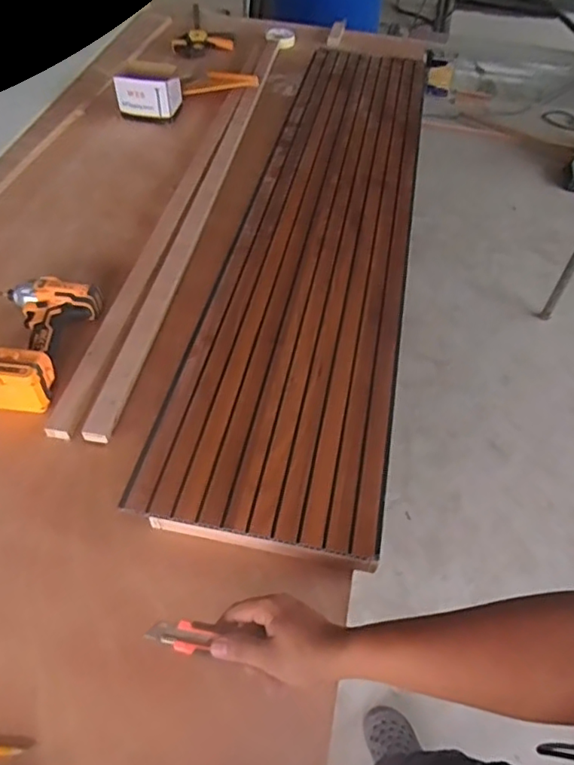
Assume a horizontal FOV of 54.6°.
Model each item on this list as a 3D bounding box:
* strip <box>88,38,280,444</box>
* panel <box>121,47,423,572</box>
[{"bbox_3d":[-0.156,-0.422,1.149,0.049,0.018,1.307,8,50,4],"label":"strip"},{"bbox_3d":[0.082,-0.336,1.066,0.318,0.026,1.382,10,51,6],"label":"panel"}]

